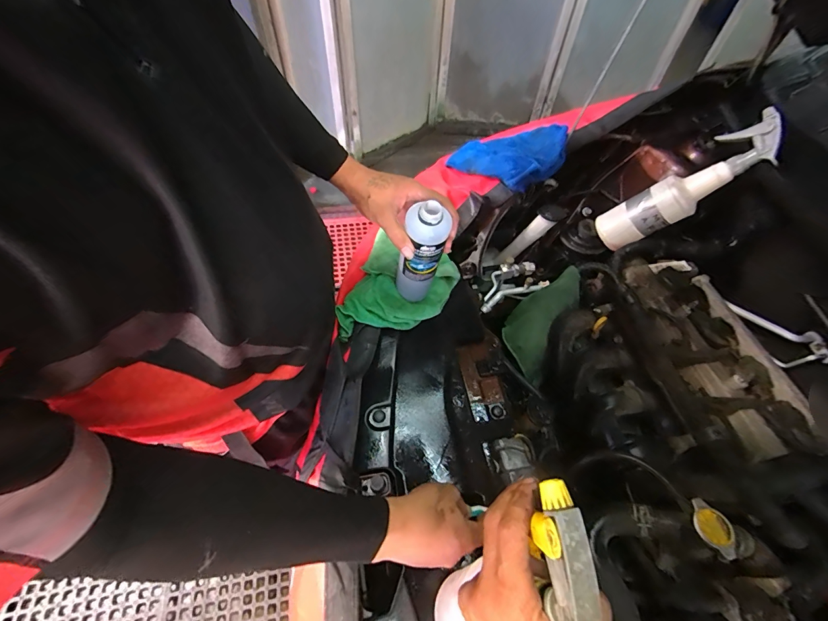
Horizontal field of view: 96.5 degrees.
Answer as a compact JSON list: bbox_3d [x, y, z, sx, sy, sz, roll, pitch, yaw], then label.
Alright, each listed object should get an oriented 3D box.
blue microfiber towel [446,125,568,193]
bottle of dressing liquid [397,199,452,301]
[{"bbox_3d":[0.202,-0.342,0.790,0.218,0.068,0.148,26,57,15],"label":"blue microfiber towel"},{"bbox_3d":[0.008,-0.077,0.546,0.055,0.203,0.056,3,66,-7],"label":"bottle of dressing liquid"}]

